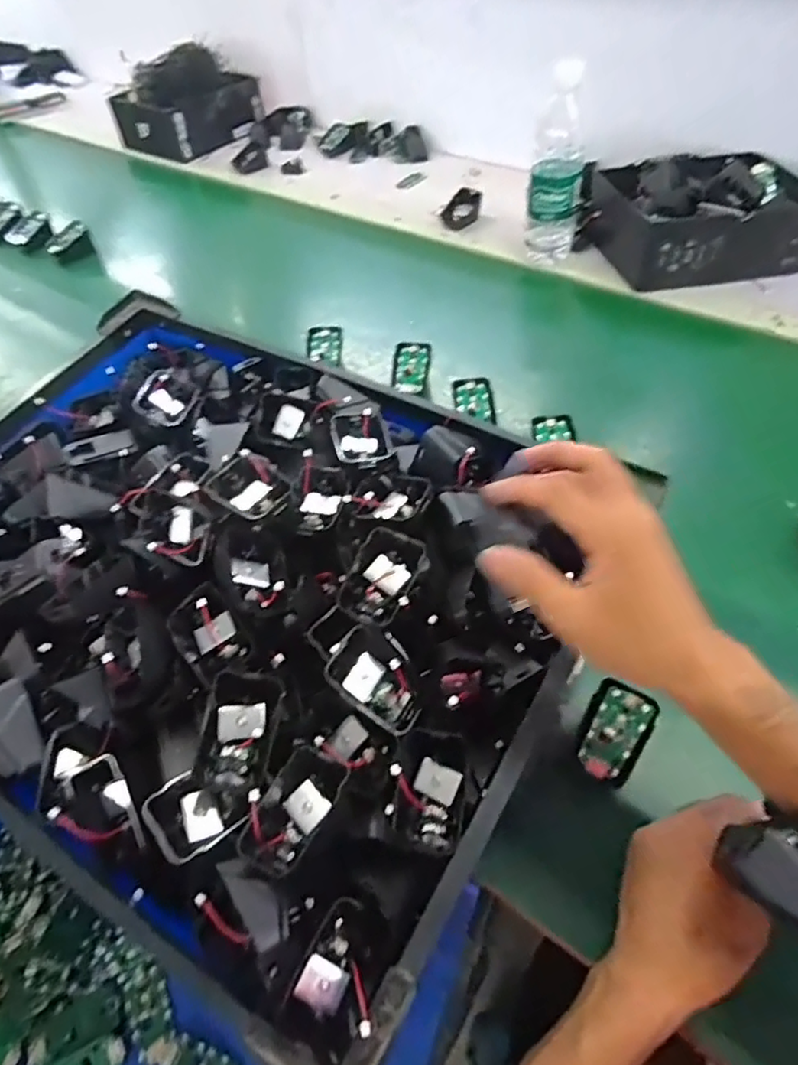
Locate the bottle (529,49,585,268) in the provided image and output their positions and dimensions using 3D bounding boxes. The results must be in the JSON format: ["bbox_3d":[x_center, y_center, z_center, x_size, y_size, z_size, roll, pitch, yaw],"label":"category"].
[{"bbox_3d":[0.207,-0.458,0.807,0.068,0.215,0.066,7,53,11],"label":"bottle"}]

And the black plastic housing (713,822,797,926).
[{"bbox_3d":[0.190,0.169,0.287,0.067,0.018,0.028,40,65,20],"label":"black plastic housing"}]

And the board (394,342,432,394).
[{"bbox_3d":[0.015,-0.192,0.708,0.041,0.011,0.065,1,72,8],"label":"board"}]

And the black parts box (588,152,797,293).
[{"bbox_3d":[0.414,-0.433,0.818,0.265,0.101,0.187,-10,52,-2],"label":"black parts box"}]

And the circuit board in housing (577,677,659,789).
[{"bbox_3d":[0.153,0.141,0.428,0.040,0.009,0.069,21,96,18],"label":"circuit board in housing"}]

